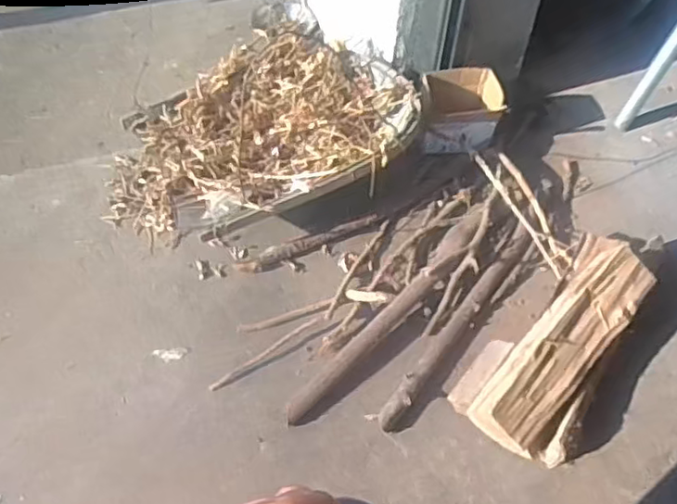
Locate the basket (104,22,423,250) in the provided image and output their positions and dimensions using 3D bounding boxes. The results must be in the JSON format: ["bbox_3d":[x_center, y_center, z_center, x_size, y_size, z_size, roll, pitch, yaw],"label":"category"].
[{"bbox_3d":[-0.118,-0.196,1.099,0.537,0.133,0.414,-37,61,-26],"label":"basket"}]

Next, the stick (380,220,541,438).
[{"bbox_3d":[0.188,0.098,0.940,0.037,0.031,0.424,31,57,21],"label":"stick"}]

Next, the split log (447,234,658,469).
[{"bbox_3d":[0.335,0.115,0.880,0.163,0.082,0.406,38,61,23],"label":"split log"}]

